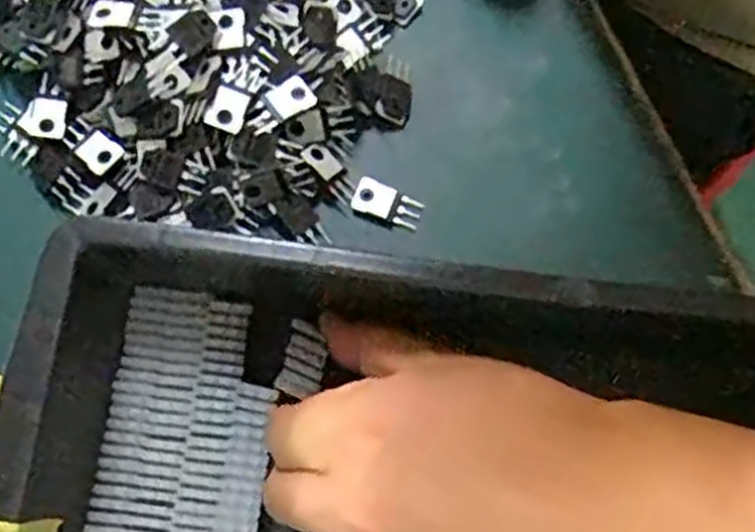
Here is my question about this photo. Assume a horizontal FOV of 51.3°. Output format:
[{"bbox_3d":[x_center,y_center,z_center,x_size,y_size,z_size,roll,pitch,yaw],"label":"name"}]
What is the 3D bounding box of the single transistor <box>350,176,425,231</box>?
[{"bbox_3d":[0.004,-0.027,0.353,0.031,0.004,0.019,25,76,5],"label":"single transistor"}]

